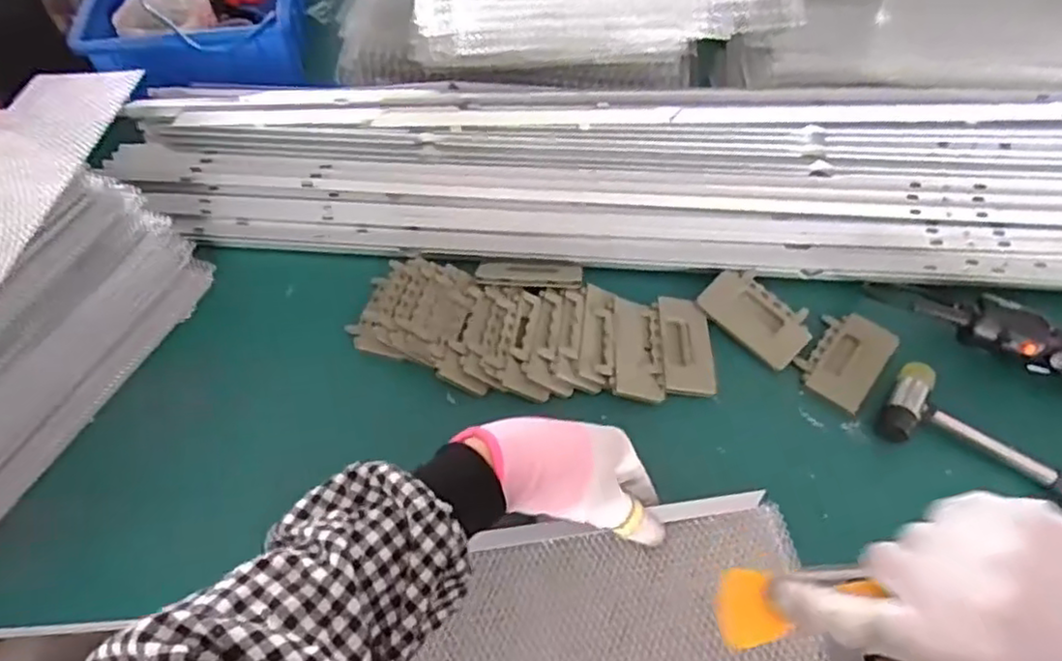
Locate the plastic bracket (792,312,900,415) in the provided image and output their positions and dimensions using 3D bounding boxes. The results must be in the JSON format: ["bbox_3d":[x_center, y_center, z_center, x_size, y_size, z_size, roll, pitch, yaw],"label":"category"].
[{"bbox_3d":[0.251,0.019,0.531,0.057,0.006,0.088,35,63,22],"label":"plastic bracket"}]

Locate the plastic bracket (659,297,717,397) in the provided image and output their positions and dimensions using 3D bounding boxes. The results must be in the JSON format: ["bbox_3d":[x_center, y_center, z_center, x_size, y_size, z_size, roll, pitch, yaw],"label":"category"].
[{"bbox_3d":[0.124,0.012,0.533,0.038,0.012,0.083,0,56,0],"label":"plastic bracket"}]

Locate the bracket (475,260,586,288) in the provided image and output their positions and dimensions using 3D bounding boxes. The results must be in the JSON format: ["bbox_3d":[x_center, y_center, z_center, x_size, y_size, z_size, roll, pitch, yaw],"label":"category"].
[{"bbox_3d":[-0.001,-0.048,0.556,0.087,0.010,0.031,1,56,1],"label":"bracket"}]

